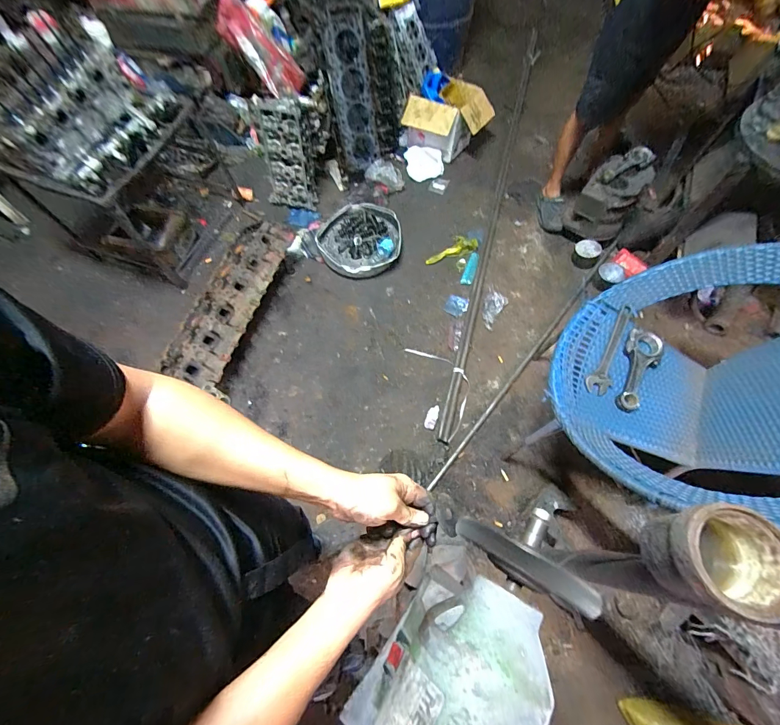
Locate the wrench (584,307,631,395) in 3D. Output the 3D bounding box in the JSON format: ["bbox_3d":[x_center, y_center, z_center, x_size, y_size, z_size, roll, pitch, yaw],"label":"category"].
[{"bbox_3d":[0.653,-0.032,1.045,0.061,0.016,0.301,32,72,14],"label":"wrench"}]

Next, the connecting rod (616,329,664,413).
[{"bbox_3d":[0.709,0.023,1.013,0.096,0.049,0.263,22,69,11],"label":"connecting rod"}]

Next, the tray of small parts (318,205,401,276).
[{"bbox_3d":[-0.141,-0.589,1.746,0.389,0.084,0.396,-19,68,-6],"label":"tray of small parts"}]

